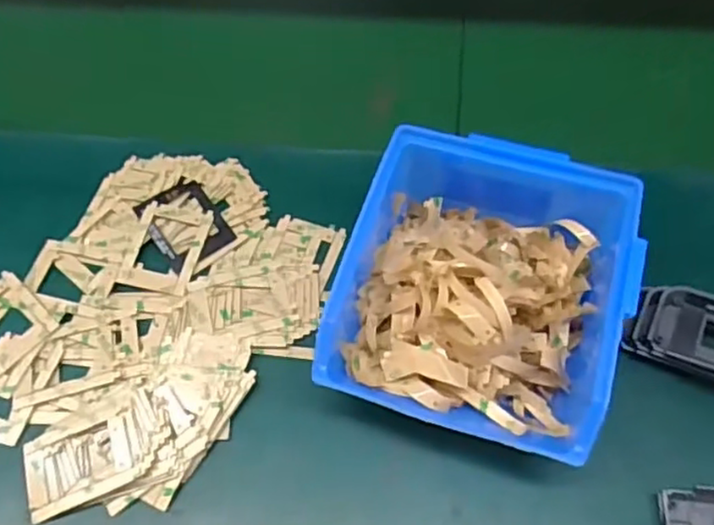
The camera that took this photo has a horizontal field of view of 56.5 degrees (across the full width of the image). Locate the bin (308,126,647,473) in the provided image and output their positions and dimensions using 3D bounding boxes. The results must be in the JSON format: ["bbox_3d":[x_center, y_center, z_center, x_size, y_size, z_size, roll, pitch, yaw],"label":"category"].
[{"bbox_3d":[0.059,0.015,0.319,0.122,0.068,0.133,16,59,12],"label":"bin"}]

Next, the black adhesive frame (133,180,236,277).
[{"bbox_3d":[-0.098,-0.022,0.378,0.039,0.006,0.052,-33,62,-17],"label":"black adhesive frame"}]

